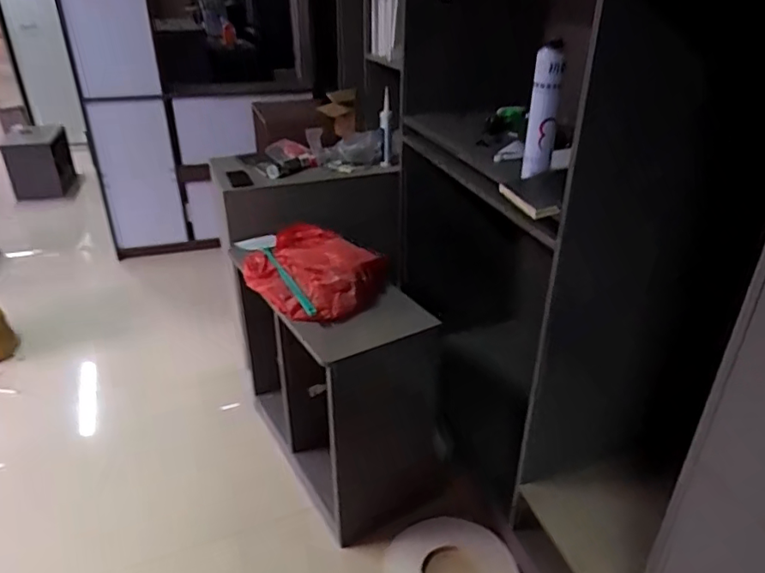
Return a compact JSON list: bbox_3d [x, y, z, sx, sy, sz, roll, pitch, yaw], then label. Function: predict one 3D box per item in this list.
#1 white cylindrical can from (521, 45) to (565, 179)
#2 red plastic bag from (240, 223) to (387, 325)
[{"bbox_3d":[0.379,-0.407,1.329,0.072,0.291,0.072,8,30,14],"label":"white cylindrical can"},{"bbox_3d":[-0.213,-0.048,1.594,0.445,0.084,0.337,24,36,35],"label":"red plastic bag"}]

